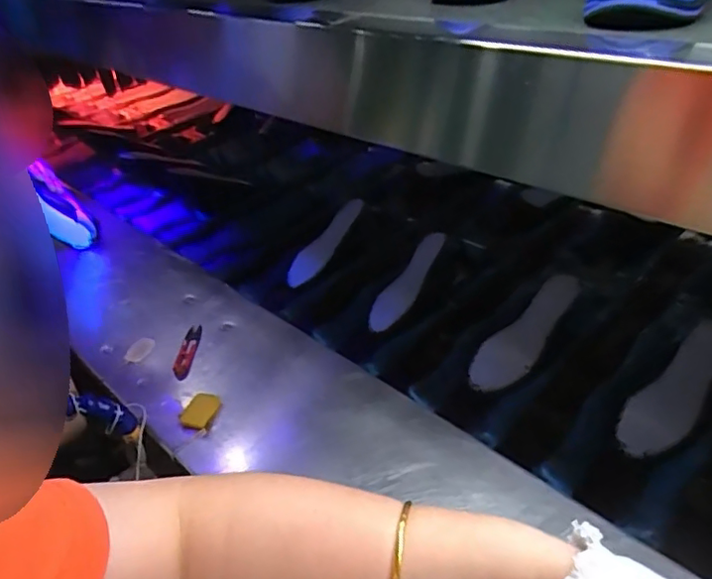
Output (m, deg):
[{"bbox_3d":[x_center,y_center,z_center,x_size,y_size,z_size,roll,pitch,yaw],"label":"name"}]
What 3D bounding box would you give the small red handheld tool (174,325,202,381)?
[{"bbox_3d":[-0.238,0.088,0.793,0.026,0.007,0.106,-2,35,5],"label":"small red handheld tool"}]

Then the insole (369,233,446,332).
[{"bbox_3d":[0.083,-0.013,0.887,0.056,0.012,0.195,21,65,33],"label":"insole"}]

